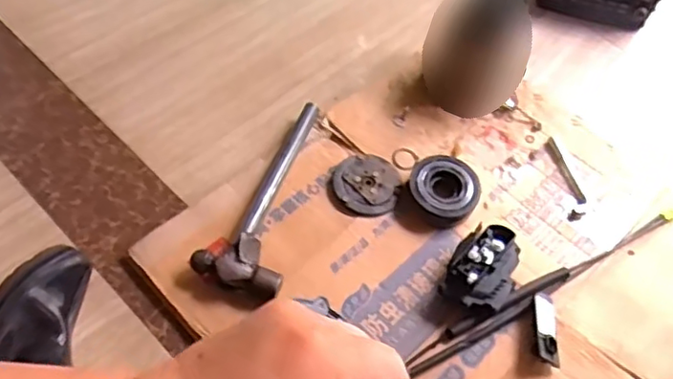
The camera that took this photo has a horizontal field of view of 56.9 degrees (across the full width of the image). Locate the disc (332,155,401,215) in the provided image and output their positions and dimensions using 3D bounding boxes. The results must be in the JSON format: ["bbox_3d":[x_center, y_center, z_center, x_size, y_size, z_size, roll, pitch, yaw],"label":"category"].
[{"bbox_3d":[0.046,-0.010,0.949,0.098,0.017,0.103,2,53,-3],"label":"disc"}]

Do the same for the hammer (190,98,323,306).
[{"bbox_3d":[-0.080,0.004,0.913,0.120,0.044,0.357,19,53,9],"label":"hammer"}]

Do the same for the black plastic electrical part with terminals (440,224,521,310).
[{"bbox_3d":[0.203,0.113,0.859,0.090,0.063,0.121,29,59,13],"label":"black plastic electrical part with terminals"}]

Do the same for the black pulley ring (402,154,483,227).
[{"bbox_3d":[0.160,0.001,0.941,0.105,0.046,0.099,3,57,-4],"label":"black pulley ring"}]

